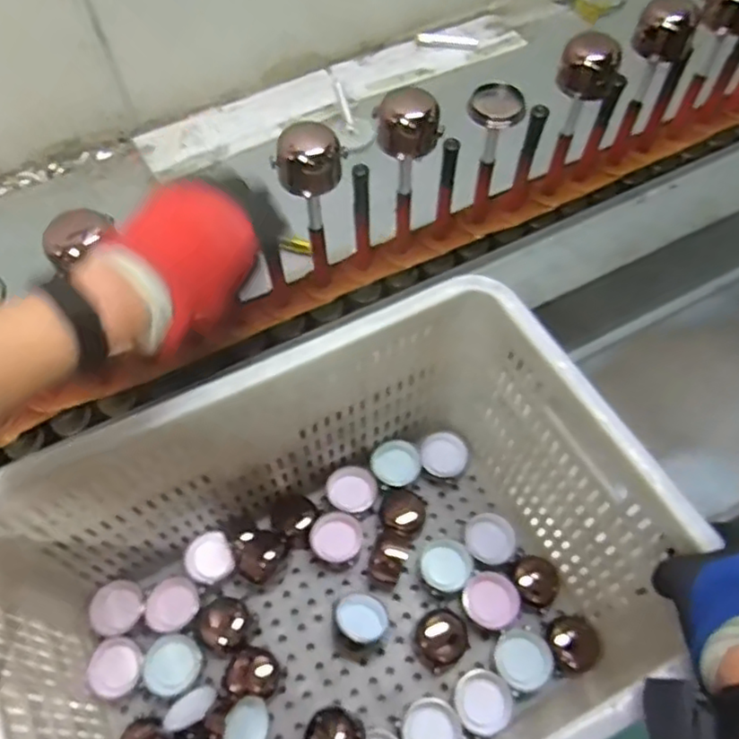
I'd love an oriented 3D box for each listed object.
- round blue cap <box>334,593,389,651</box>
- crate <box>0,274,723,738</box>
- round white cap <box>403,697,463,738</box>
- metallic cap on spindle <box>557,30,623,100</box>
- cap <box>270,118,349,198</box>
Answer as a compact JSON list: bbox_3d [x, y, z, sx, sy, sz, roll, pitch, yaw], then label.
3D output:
[{"bbox_3d":[-0.009,0.272,0.688,0.056,0.039,0.051,0,59,1],"label":"round blue cap"},{"bbox_3d":[-0.038,0.211,0.583,0.517,0.293,0.332,-24,61,-13],"label":"crate"},{"bbox_3d":[0.062,0.363,0.643,0.056,0.025,0.058,0,59,1],"label":"round white cap"},{"bbox_3d":[0.221,-0.301,0.641,0.059,0.051,0.042,21,61,13],"label":"metallic cap on spindle"},{"bbox_3d":[-0.054,-0.192,0.583,0.061,0.044,0.048,0,59,1],"label":"cap"}]

